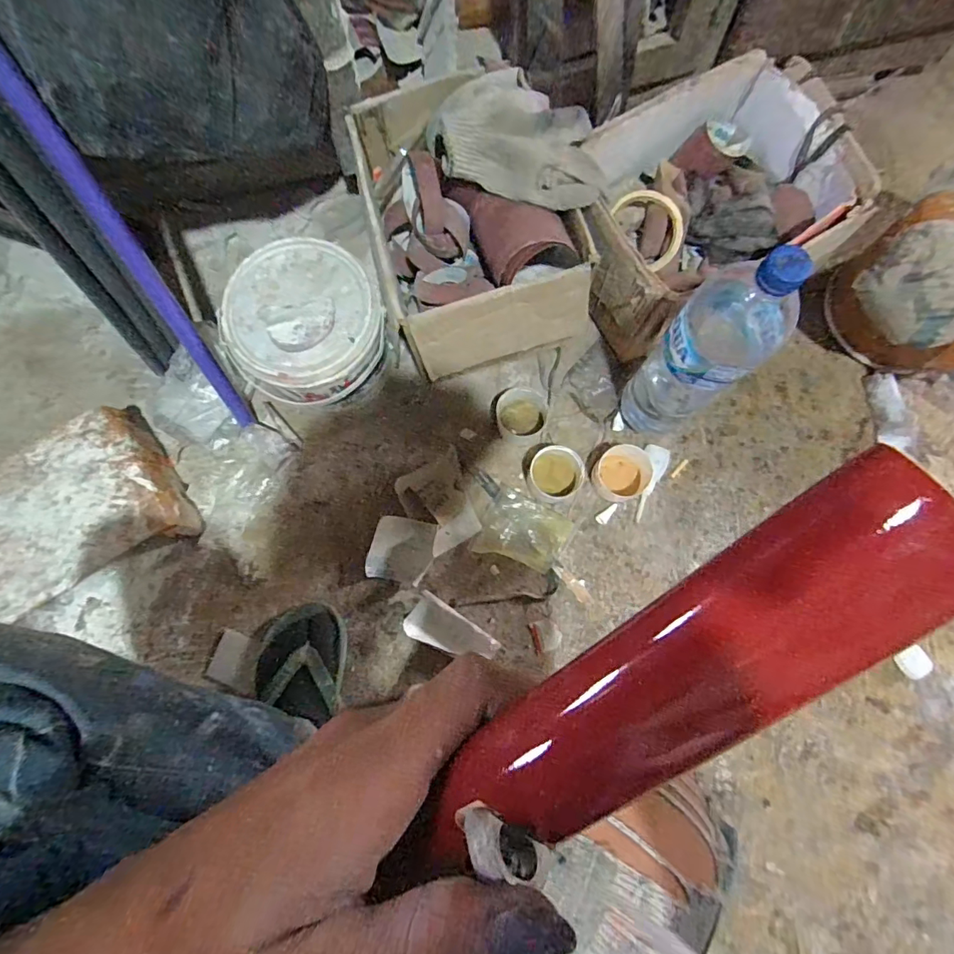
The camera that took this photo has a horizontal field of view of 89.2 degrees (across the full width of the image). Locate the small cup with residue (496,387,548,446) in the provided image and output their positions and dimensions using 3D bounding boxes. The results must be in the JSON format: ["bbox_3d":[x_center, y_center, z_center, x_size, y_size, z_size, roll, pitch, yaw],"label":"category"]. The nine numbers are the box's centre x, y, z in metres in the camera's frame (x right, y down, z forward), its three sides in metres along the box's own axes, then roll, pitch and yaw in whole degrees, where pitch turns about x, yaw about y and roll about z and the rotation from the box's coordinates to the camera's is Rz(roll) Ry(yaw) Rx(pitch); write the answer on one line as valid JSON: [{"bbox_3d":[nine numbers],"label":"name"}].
[{"bbox_3d":[0.058,-0.080,0.637,0.064,0.034,0.066,0,79,1],"label":"small cup with residue"}]

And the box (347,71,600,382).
[{"bbox_3d":[-0.013,-0.307,0.565,0.220,0.107,0.317,-19,79,-3],"label":"box"}]

